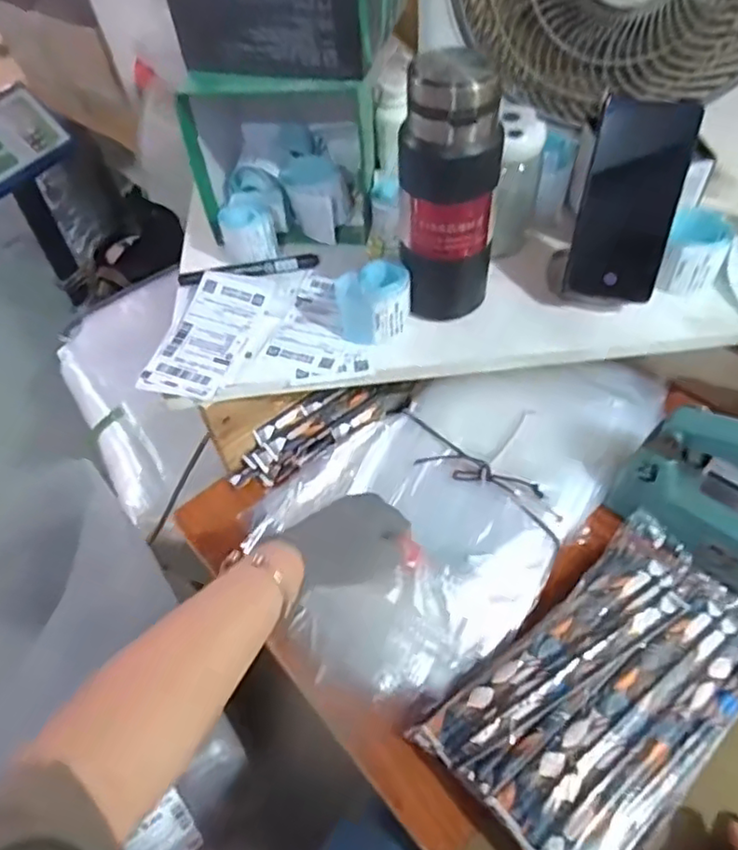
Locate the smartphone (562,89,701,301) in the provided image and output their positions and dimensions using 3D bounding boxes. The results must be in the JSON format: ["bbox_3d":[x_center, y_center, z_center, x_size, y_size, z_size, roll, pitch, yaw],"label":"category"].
[{"bbox_3d":[0.223,-0.188,0.534,0.077,0.159,0.009,10,27,8],"label":"smartphone"}]

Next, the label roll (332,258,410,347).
[{"bbox_3d":[0.005,-0.109,0.569,0.067,0.056,0.048,-10,51,-3],"label":"label roll"}]

